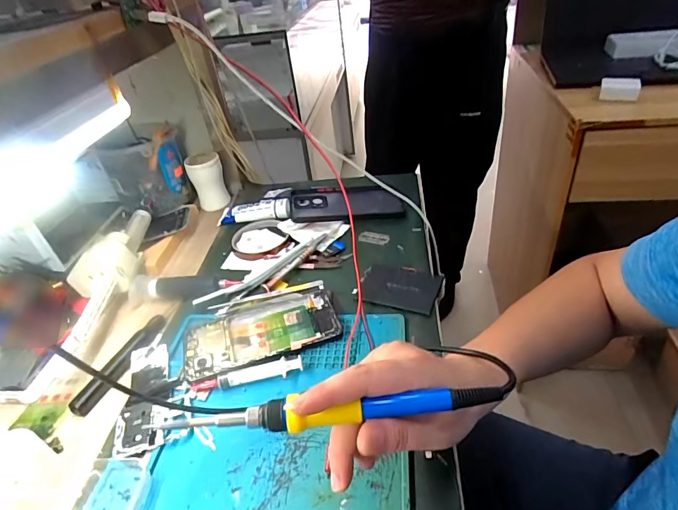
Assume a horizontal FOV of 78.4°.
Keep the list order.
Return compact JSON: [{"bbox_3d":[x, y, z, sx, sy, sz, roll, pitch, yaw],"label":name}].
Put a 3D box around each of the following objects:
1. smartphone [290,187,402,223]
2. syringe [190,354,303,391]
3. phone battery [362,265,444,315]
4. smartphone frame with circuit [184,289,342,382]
[{"bbox_3d":[0.009,-0.074,0.612,0.158,0.017,0.082,-4,37,-2],"label":"smartphone"},{"bbox_3d":[-0.088,0.115,0.398,0.105,0.007,0.020,-14,38,-9],"label":"syringe"},{"bbox_3d":[0.069,0.035,0.478,0.089,0.005,0.066,11,41,22],"label":"phone battery"},{"bbox_3d":[-0.083,0.078,0.445,0.159,0.010,0.089,-15,38,-10],"label":"smartphone frame with circuit"}]

